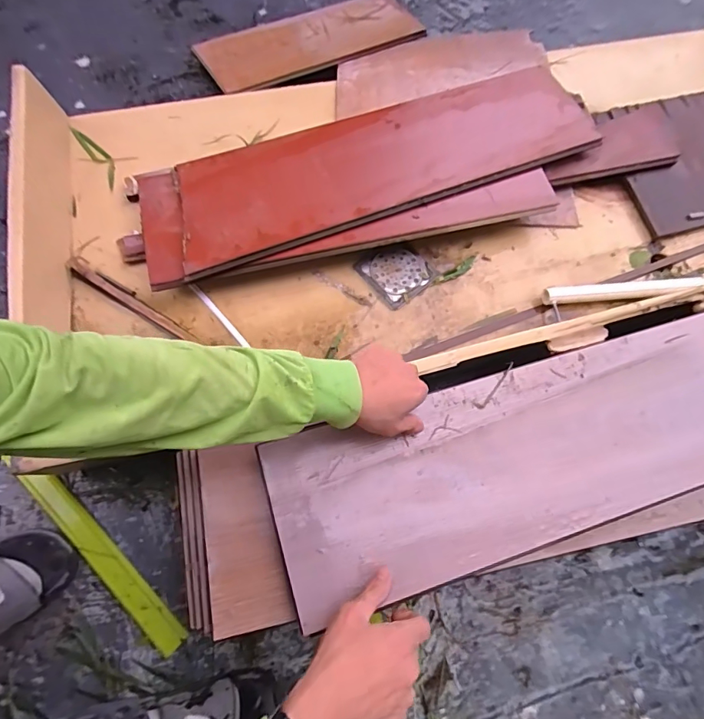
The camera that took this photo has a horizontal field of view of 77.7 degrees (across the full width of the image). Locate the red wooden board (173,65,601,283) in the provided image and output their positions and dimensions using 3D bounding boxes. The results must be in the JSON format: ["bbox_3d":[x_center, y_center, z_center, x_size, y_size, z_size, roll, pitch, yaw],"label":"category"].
[{"bbox_3d":[0.058,-0.320,0.691,0.672,0.018,0.198,-21,75,-9],"label":"red wooden board"}]

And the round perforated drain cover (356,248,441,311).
[{"bbox_3d":[0.073,-0.139,0.700,0.100,0.006,0.098,-39,83,-11],"label":"round perforated drain cover"}]

